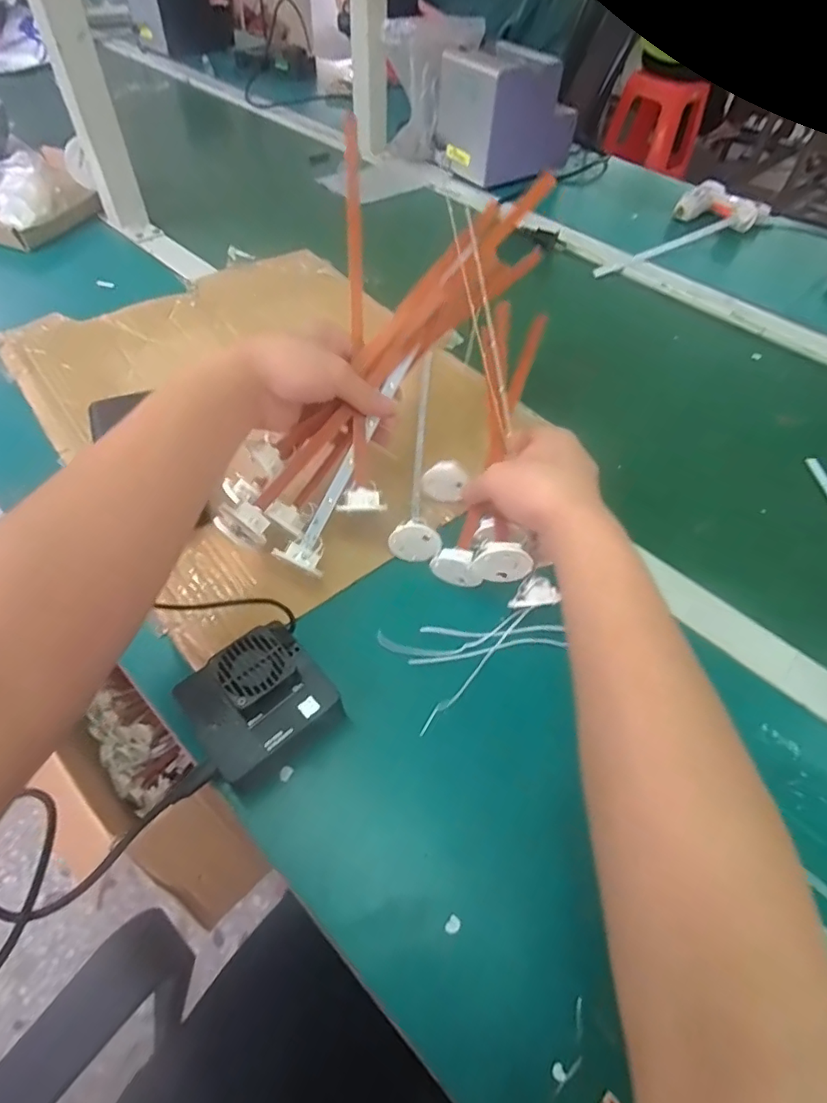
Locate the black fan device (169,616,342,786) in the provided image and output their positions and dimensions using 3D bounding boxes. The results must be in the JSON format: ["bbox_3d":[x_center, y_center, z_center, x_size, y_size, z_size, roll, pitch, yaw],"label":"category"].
[{"bbox_3d":[-0.092,0.090,0.327,0.078,0.040,0.076,-33,61,-26],"label":"black fan device"}]

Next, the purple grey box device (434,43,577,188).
[{"bbox_3d":[0.142,-0.666,0.836,0.192,0.143,0.123,-30,61,-23],"label":"purple grey box device"}]

